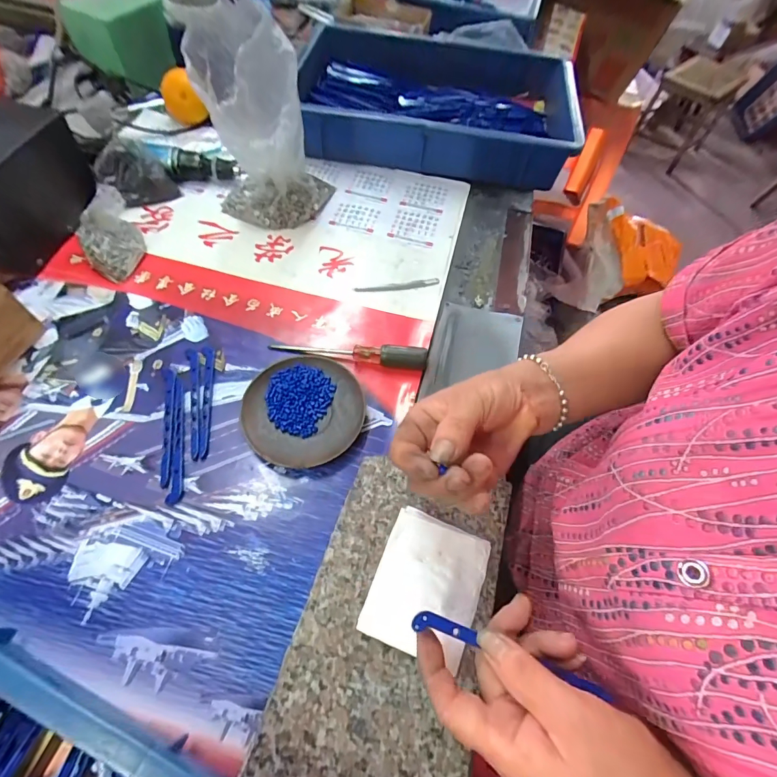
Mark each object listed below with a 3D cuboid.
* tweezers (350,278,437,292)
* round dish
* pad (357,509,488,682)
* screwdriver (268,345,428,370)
[{"bbox_3d":[0.011,-0.122,0.477,0.103,0.007,0.011,-10,62,-10],"label":"tweezers"},{"bbox_3d":[-0.081,0.020,0.383,0.110,0.018,0.113,2,60,-3],"label":"round dish"},{"bbox_3d":[0.030,0.145,0.294,0.076,0.013,0.091,21,61,8],"label":"pad"},{"bbox_3d":[-0.043,-0.039,0.412,0.165,0.024,0.017,7,60,-1],"label":"screwdriver"}]

